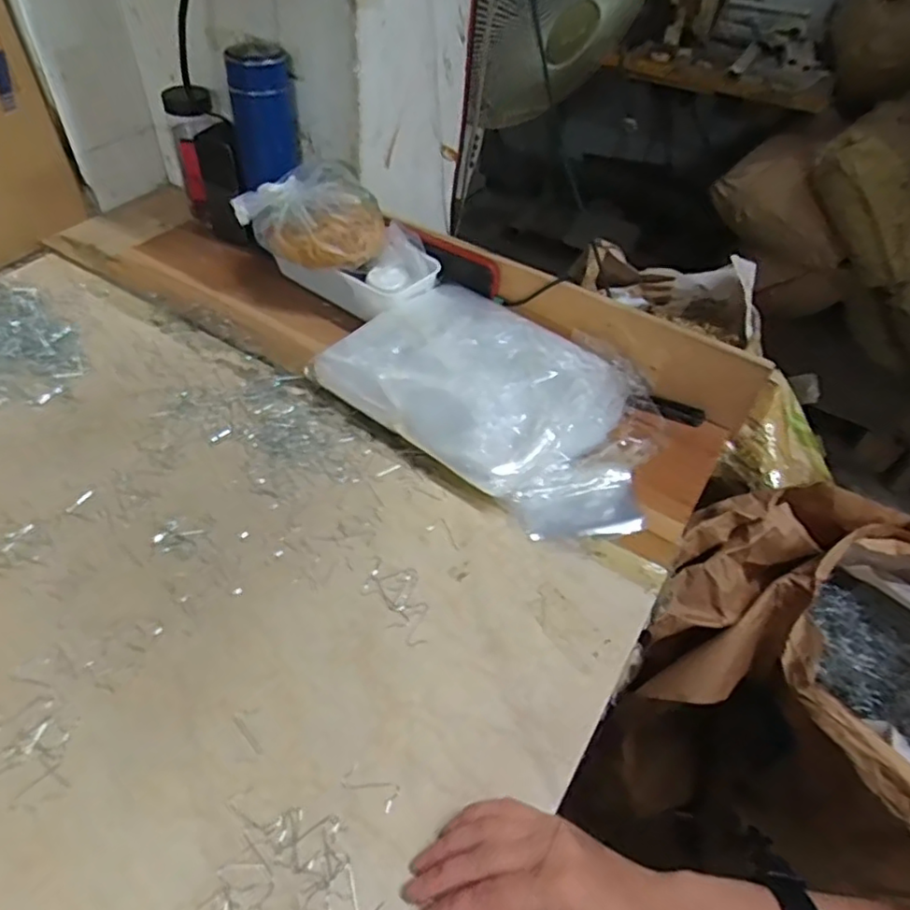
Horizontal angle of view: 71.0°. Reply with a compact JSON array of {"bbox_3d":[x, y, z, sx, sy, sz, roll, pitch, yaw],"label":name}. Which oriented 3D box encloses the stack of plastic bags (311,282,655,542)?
[{"bbox_3d":[0.048,-0.060,0.626,0.332,0.065,0.203,34,53,22],"label":"stack of plastic bags"}]

